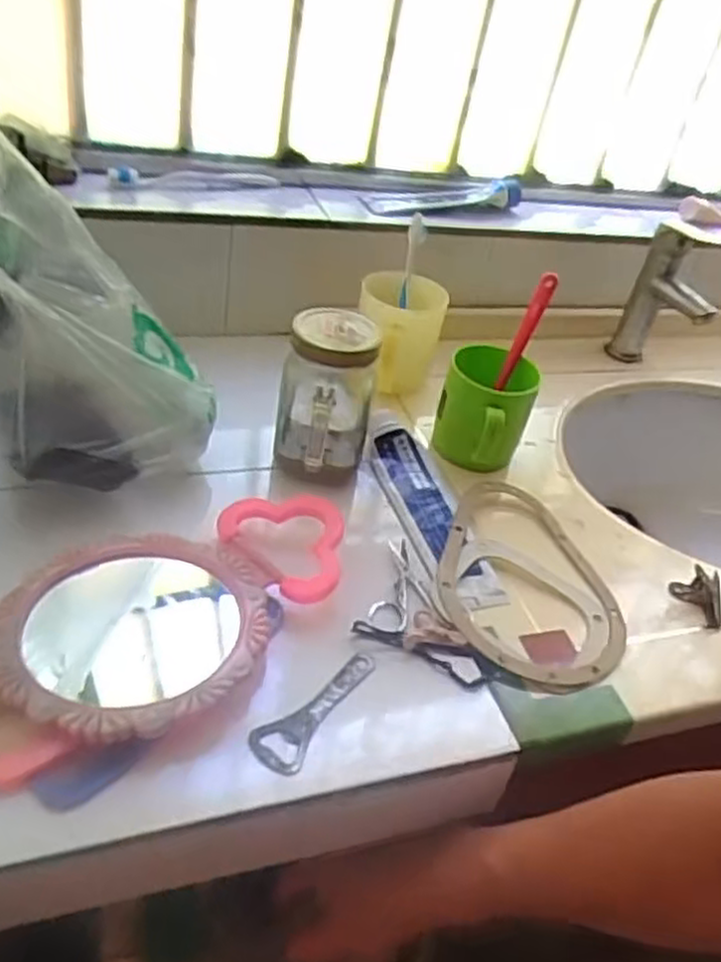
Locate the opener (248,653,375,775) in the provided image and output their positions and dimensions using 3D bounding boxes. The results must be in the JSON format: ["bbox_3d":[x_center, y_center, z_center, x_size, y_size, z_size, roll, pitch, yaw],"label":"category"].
[{"bbox_3d":[-0.029,0.143,0.486,0.033,0.009,0.103,27,39,20],"label":"opener"}]

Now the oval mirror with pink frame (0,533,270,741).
[{"bbox_3d":[-0.146,0.095,0.498,0.163,0.019,0.166,19,37,10],"label":"oval mirror with pink frame"}]

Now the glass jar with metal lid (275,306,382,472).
[{"bbox_3d":[-0.029,-0.070,0.632,0.074,0.124,0.070,7,37,-5],"label":"glass jar with metal lid"}]

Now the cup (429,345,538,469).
[{"bbox_3d":[0.115,-0.064,0.711,0.082,0.092,0.096,16,37,7],"label":"cup"}]

